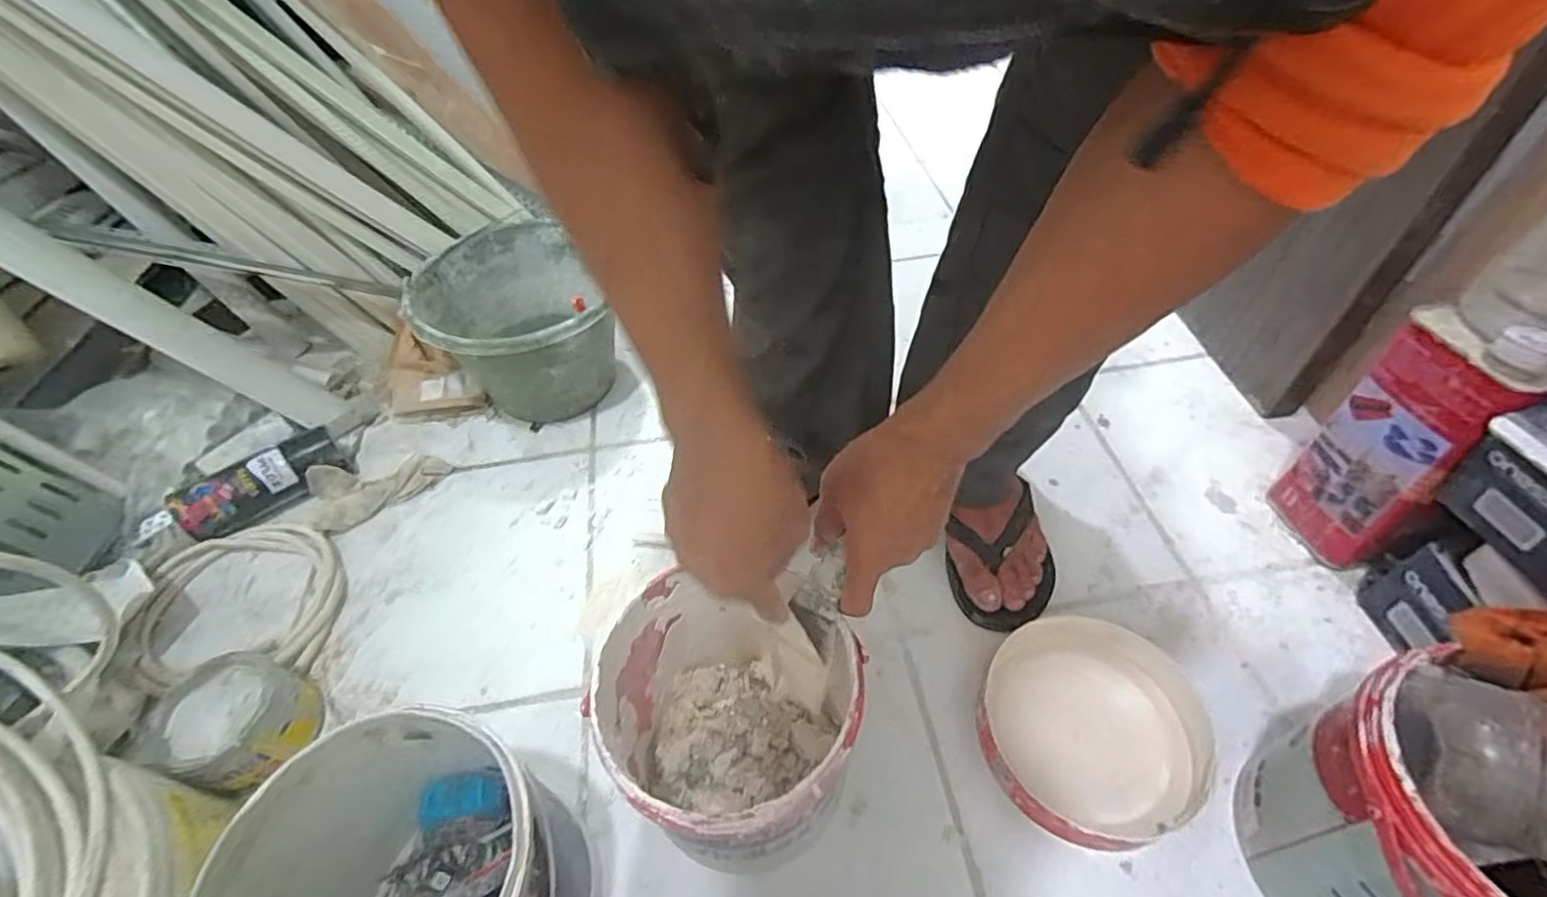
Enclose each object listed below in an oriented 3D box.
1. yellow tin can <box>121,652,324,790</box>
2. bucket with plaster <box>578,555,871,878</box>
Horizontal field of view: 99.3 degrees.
[{"bbox_3d":[-0.464,0.235,0.567,0.102,0.074,0.099,-1,49,2],"label":"yellow tin can"},{"bbox_3d":[-0.033,0.210,0.493,0.172,0.190,0.158,-1,49,2],"label":"bucket with plaster"}]

